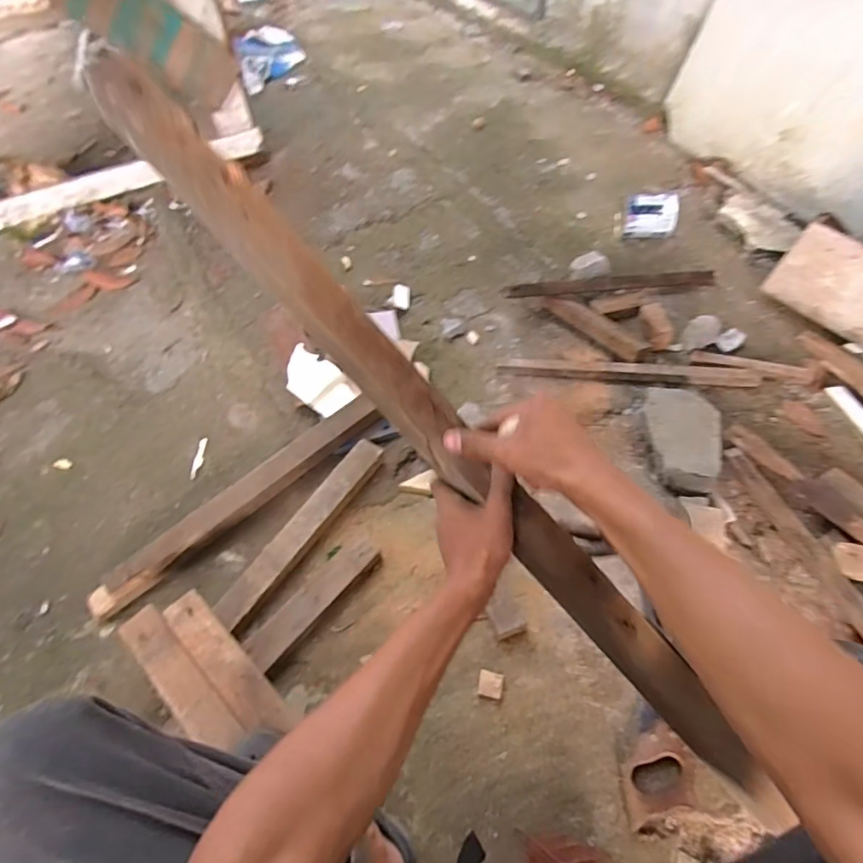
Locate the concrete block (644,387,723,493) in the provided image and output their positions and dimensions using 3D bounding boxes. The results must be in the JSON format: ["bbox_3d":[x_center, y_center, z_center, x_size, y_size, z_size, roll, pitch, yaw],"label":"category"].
[{"bbox_3d":[0.483,0.008,1.056,0.133,0.096,0.207,5,54,8],"label":"concrete block"}]

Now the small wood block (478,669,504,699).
[{"bbox_3d":[0.092,0.392,0.840,0.036,0.016,0.036,7,55,10],"label":"small wood block"}]

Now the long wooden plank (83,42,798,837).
[{"bbox_3d":[0.030,0.030,0.506,0.915,0.046,0.048,48,66,-5],"label":"long wooden plank"}]

